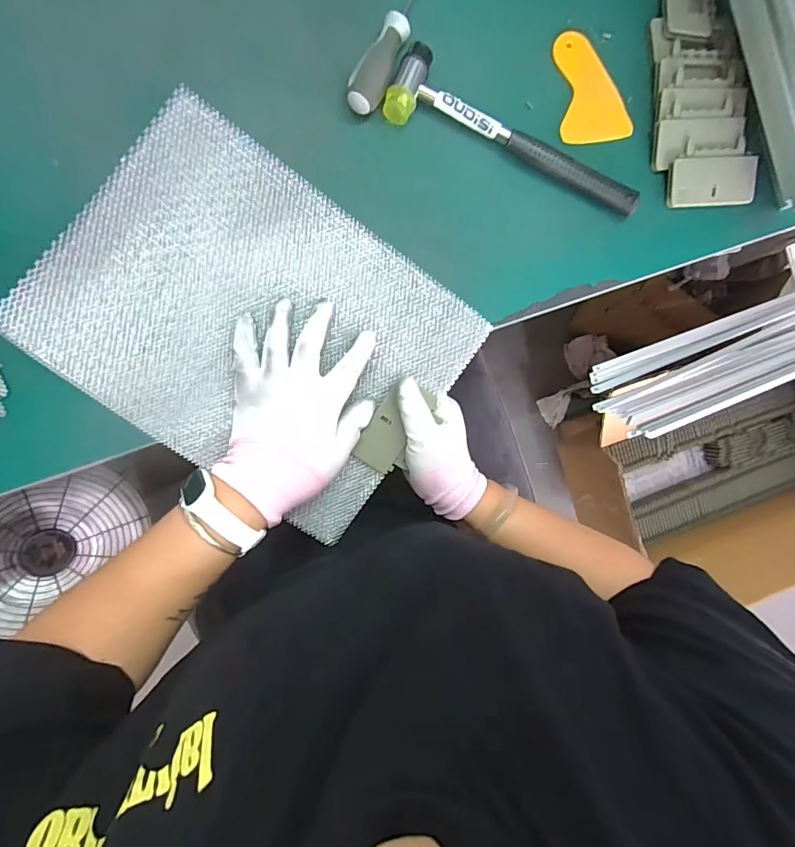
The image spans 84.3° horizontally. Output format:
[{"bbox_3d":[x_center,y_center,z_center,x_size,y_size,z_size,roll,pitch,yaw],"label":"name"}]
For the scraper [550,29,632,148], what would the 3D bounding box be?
[{"bbox_3d":[0.181,-0.315,0.409,0.065,0.007,0.097,-9,95,-1],"label":"scraper"}]

